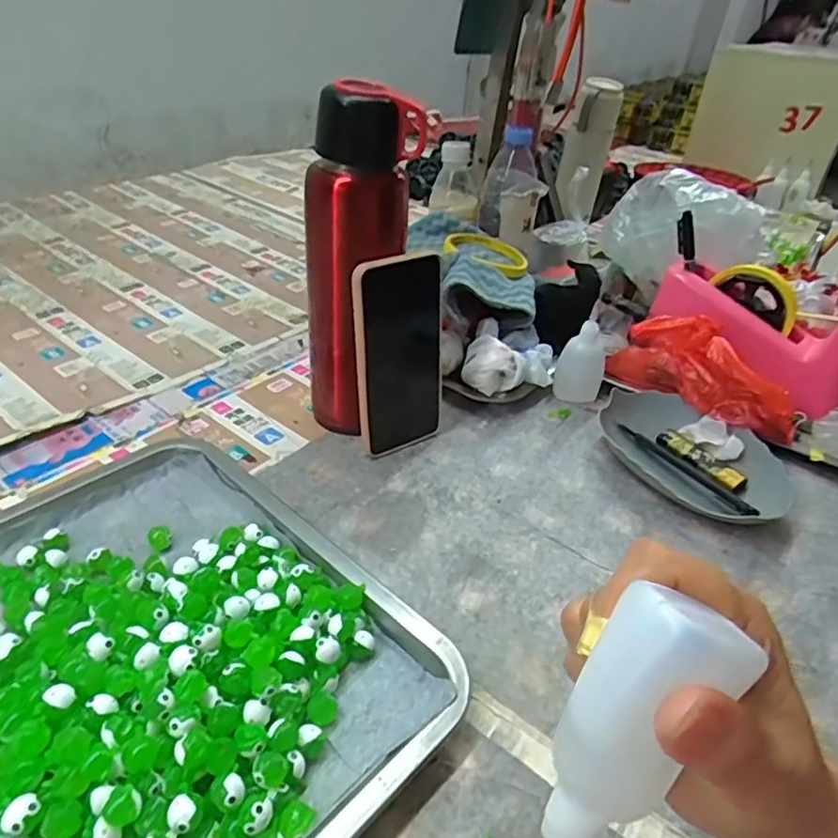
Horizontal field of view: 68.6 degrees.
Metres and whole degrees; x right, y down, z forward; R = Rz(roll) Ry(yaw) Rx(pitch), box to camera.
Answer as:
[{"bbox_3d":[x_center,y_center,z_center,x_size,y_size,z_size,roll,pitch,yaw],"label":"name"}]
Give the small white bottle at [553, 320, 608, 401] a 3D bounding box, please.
[{"bbox_3d":[0.166,-0.064,0.614,0.046,0.074,0.051,16,37,13],"label":"small white bottle"}]

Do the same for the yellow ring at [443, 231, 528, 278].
[{"bbox_3d":[0.073,-0.183,0.681,0.091,0.016,0.099,4,36,-3],"label":"yellow ring"}]

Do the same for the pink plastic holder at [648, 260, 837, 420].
[{"bbox_3d":[0.335,-0.089,0.610,0.205,0.101,0.073,38,46,18],"label":"pink plastic holder"}]

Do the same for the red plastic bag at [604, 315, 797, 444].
[{"bbox_3d":[0.264,-0.042,0.569,0.056,0.074,0.171,-23,44,-34],"label":"red plastic bag"}]

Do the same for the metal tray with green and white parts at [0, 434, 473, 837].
[{"bbox_3d":[-0.161,0.127,0.337,0.309,0.037,0.256,31,43,31],"label":"metal tray with green and white parts"}]

